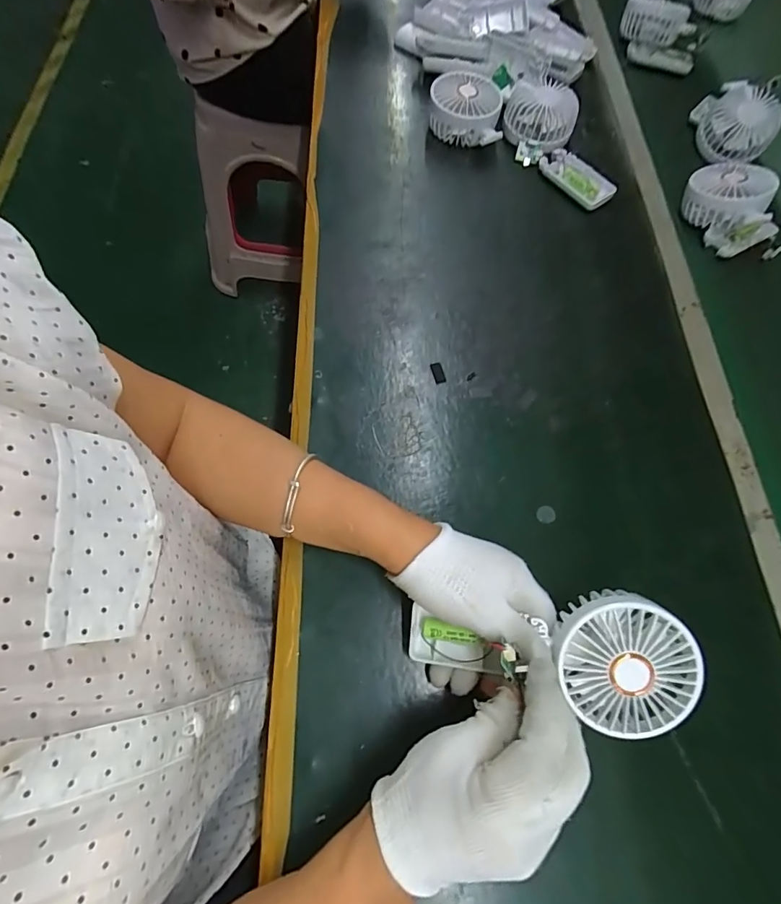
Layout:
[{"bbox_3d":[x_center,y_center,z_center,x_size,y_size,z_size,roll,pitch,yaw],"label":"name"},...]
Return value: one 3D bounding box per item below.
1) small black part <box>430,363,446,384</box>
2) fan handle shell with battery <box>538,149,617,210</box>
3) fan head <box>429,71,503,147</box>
[{"bbox_3d":[0.048,-0.079,0.436,0.012,0.004,0.023,-13,69,-8],"label":"small black part"},{"bbox_3d":[0.227,-0.334,0.536,0.041,0.016,0.095,-30,72,-13],"label":"fan handle shell with battery"},{"bbox_3d":[0.099,-0.435,0.557,0.090,0.057,0.090,1,68,-2],"label":"fan head"}]

